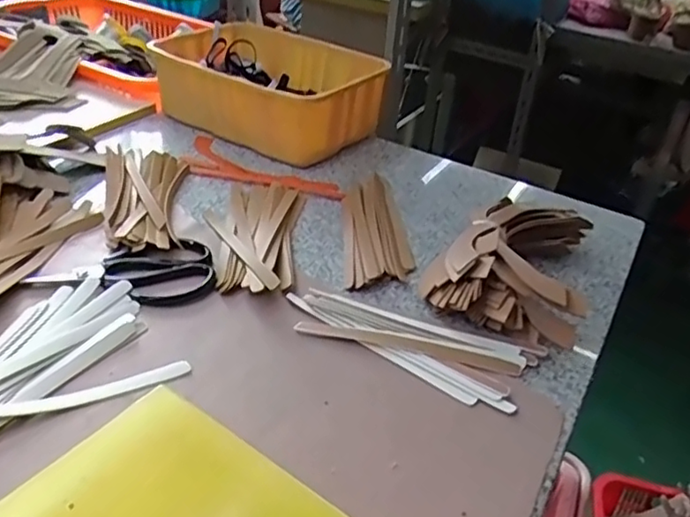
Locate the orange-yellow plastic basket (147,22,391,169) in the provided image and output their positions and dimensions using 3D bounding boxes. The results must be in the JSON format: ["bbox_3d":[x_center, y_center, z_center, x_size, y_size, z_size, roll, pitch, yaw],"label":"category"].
[{"bbox_3d":[-0.109,-0.253,0.926,0.304,0.106,0.232,25,39,26],"label":"orange-yellow plastic basket"}]

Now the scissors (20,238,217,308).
[{"bbox_3d":[-0.212,0.017,0.603,0.168,0.015,0.087,-7,36,-18],"label":"scissors"}]

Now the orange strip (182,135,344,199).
[{"bbox_3d":[-0.120,-0.115,0.812,0.248,0.009,0.084,23,38,24],"label":"orange strip"}]

